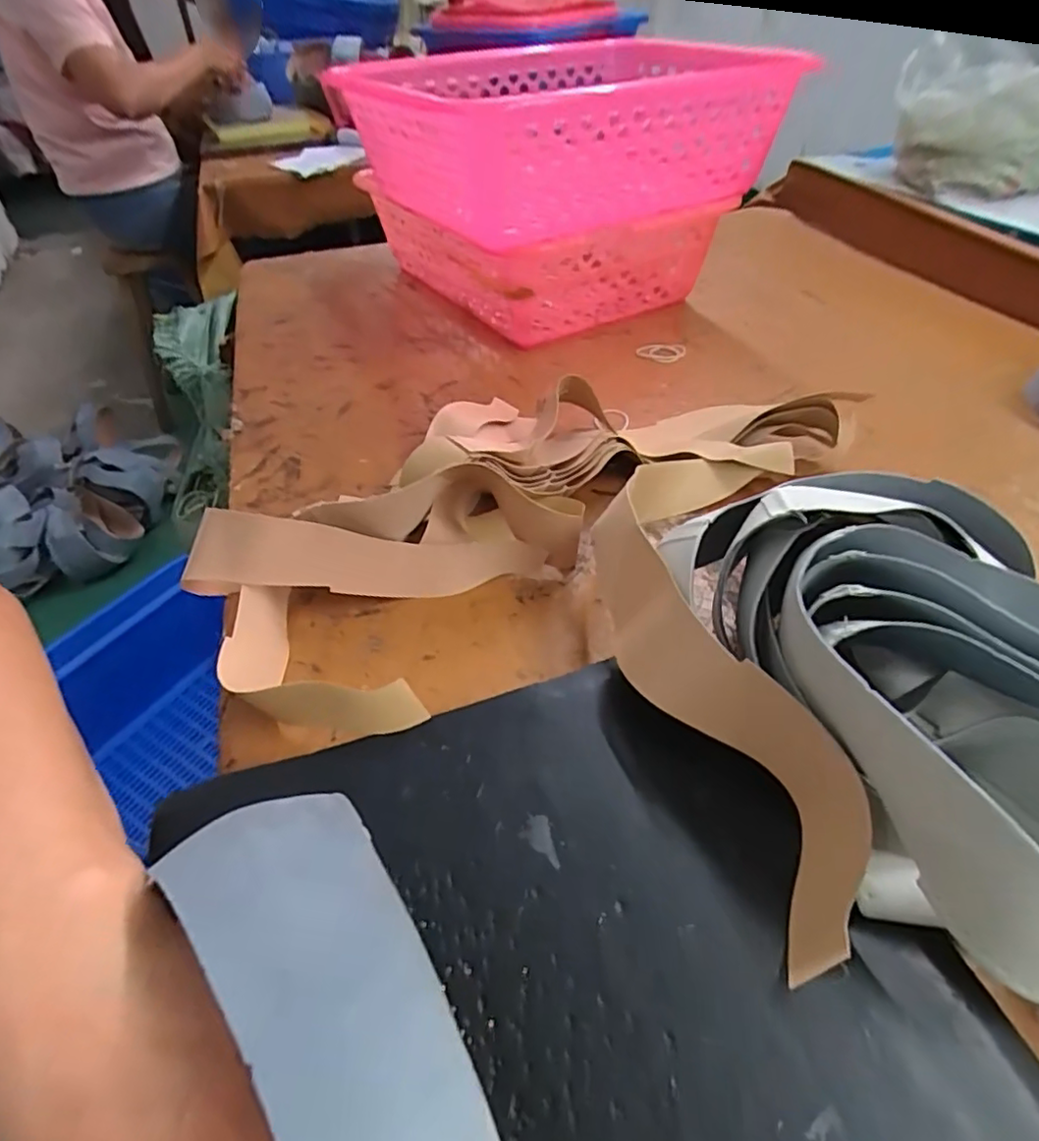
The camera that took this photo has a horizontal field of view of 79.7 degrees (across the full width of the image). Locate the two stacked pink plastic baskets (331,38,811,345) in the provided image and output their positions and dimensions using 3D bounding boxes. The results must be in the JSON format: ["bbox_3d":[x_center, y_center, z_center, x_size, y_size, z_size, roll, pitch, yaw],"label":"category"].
[{"bbox_3d":[0.017,-0.404,0.678,0.336,0.242,0.396,-27,49,-23],"label":"two stacked pink plastic baskets"}]

